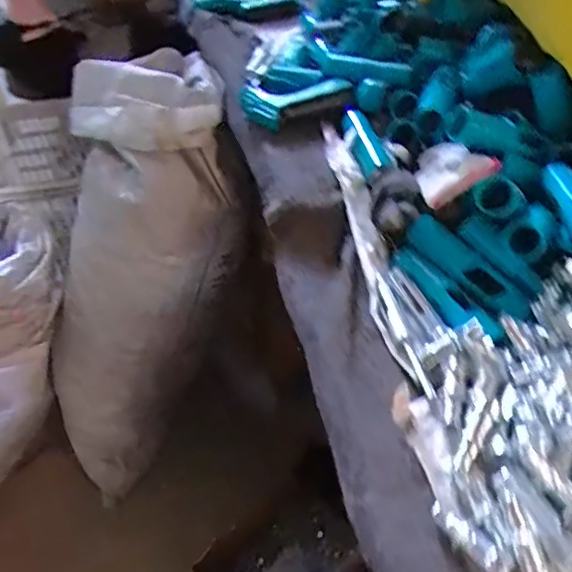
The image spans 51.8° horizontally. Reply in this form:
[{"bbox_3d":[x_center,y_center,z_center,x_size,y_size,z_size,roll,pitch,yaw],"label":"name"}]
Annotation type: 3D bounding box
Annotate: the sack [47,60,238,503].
[{"bbox_3d":[-0.237,0.035,0.921,0.276,0.727,0.179,33,28,35],"label":"sack"}]

